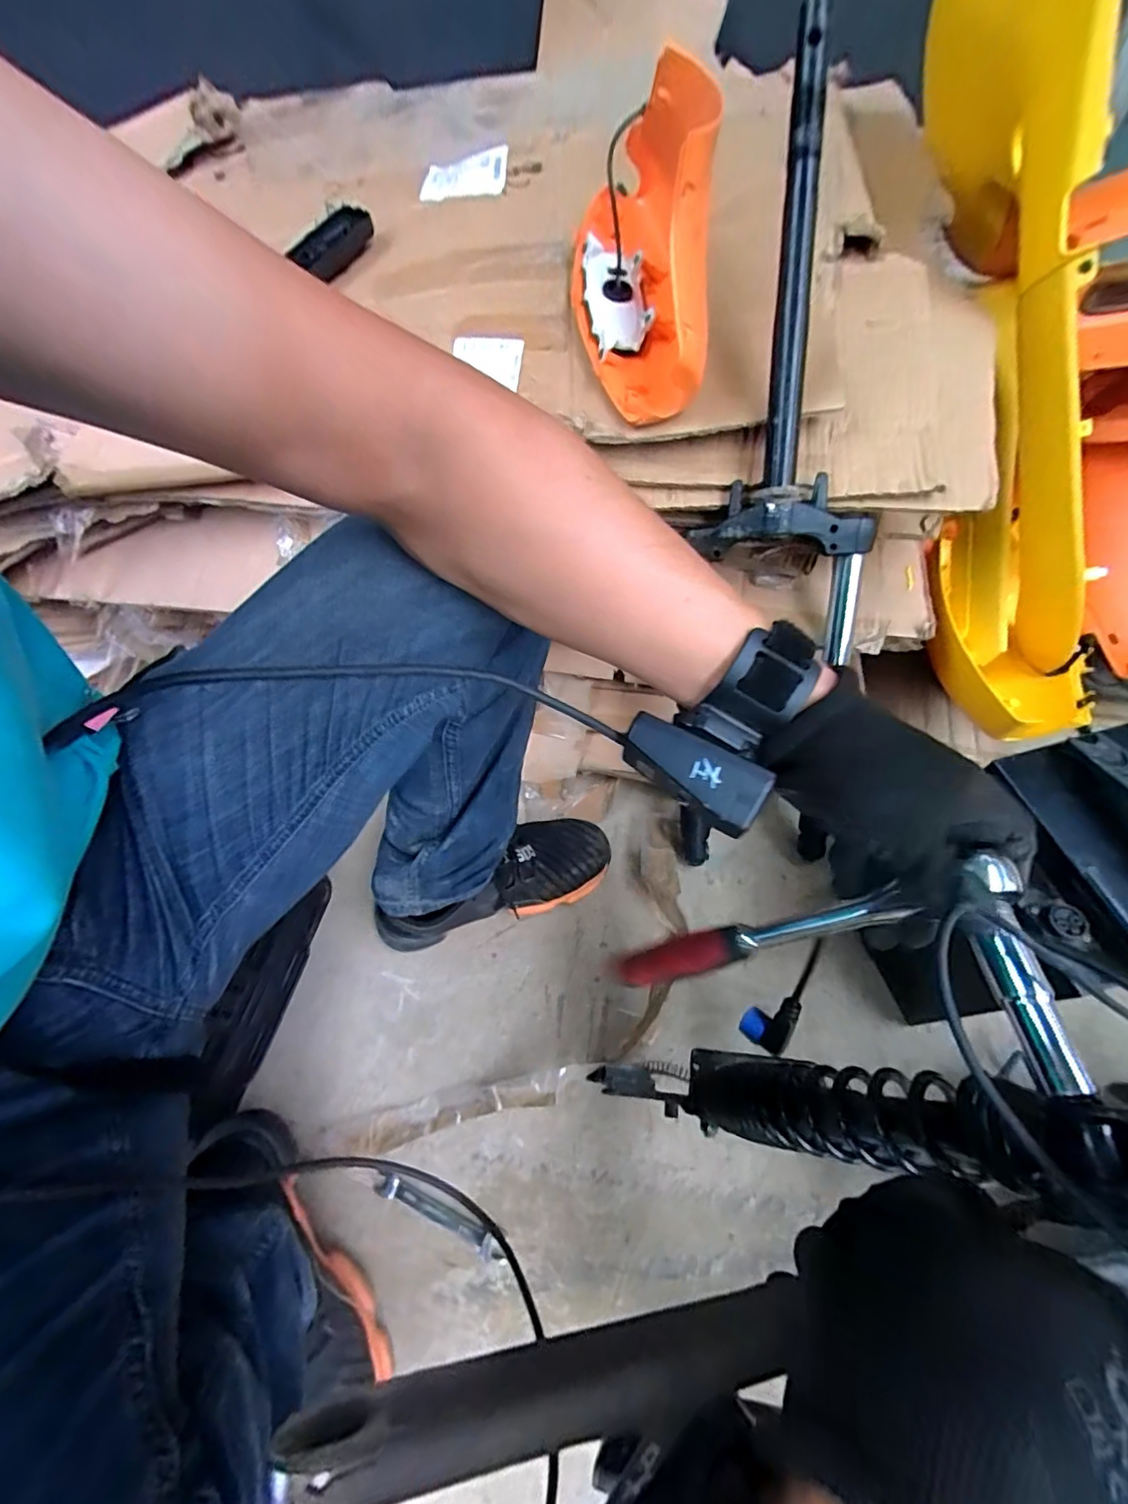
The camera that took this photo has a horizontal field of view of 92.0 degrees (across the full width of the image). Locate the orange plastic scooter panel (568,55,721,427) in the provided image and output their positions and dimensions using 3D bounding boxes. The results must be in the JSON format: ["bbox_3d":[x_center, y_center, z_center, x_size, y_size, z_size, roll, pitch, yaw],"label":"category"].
[{"bbox_3d":[0.059,-0.446,0.468,0.099,0.178,0.268,-4,59,2],"label":"orange plastic scooter panel"}]

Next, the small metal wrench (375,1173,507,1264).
[{"bbox_3d":[-0.114,0.428,0.500,0.132,0.004,0.018,19,62,15],"label":"small metal wrench"}]

